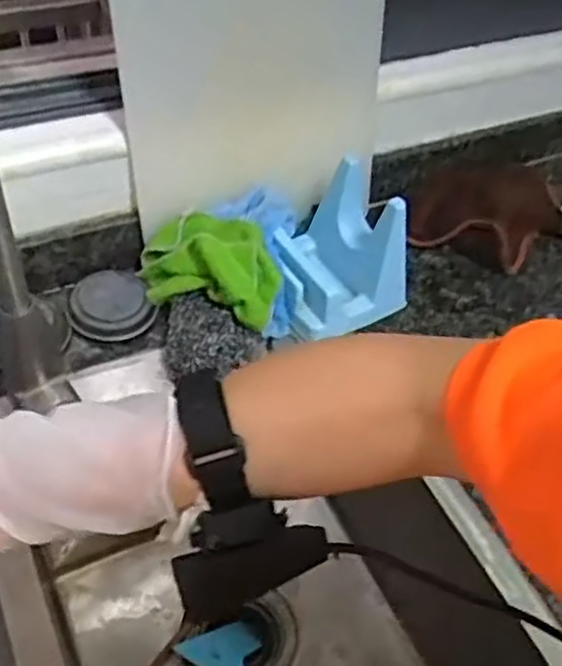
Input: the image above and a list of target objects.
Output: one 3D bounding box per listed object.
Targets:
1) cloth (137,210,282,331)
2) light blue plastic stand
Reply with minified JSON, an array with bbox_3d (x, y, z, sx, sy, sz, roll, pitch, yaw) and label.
[{"bbox_3d":[-0.066,-0.066,0.694,0.129,0.051,0.095,10,48,2],"label":"cloth"},{"bbox_3d":[0.052,-0.082,0.713,0.109,0.123,0.115,4,48,-4],"label":"light blue plastic stand"}]

